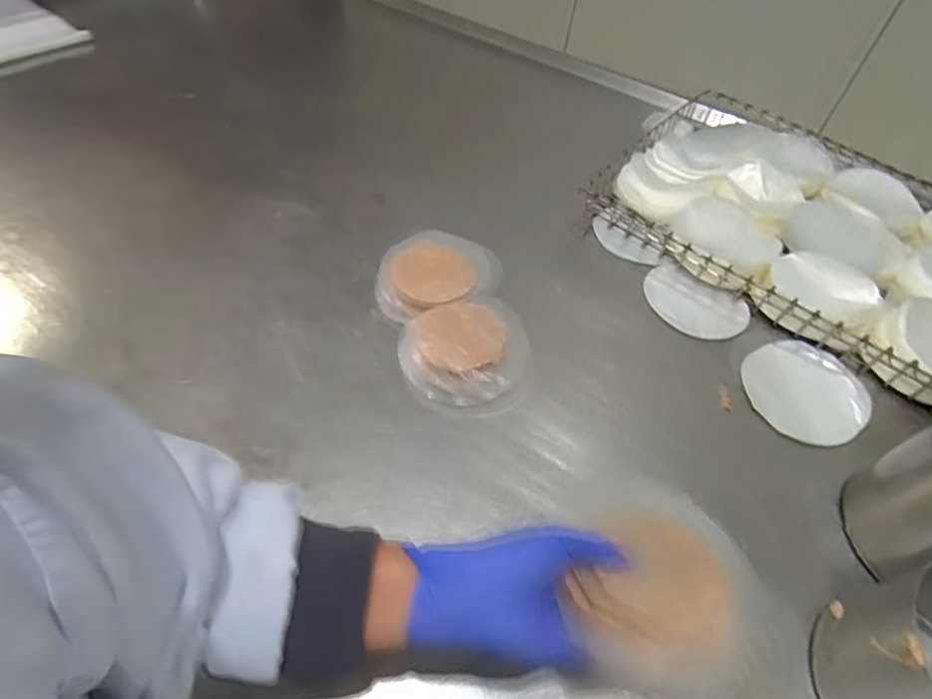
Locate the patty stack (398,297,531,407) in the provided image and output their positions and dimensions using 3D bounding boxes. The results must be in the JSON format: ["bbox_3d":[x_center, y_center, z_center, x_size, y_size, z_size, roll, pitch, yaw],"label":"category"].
[{"bbox_3d":[0.001,0.005,0.569,0.130,0.034,0.116,-12,53,-16],"label":"patty stack"}]

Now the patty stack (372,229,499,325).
[{"bbox_3d":[-0.035,-0.082,0.633,0.129,0.043,0.124,4,50,-3],"label":"patty stack"}]

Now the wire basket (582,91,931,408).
[{"bbox_3d":[0.468,-0.176,0.756,0.510,0.059,0.439,35,55,21],"label":"wire basket"}]

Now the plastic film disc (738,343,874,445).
[{"bbox_3d":[0.366,0.042,0.599,0.137,0.005,0.120,-31,60,-28],"label":"plastic film disc"}]

